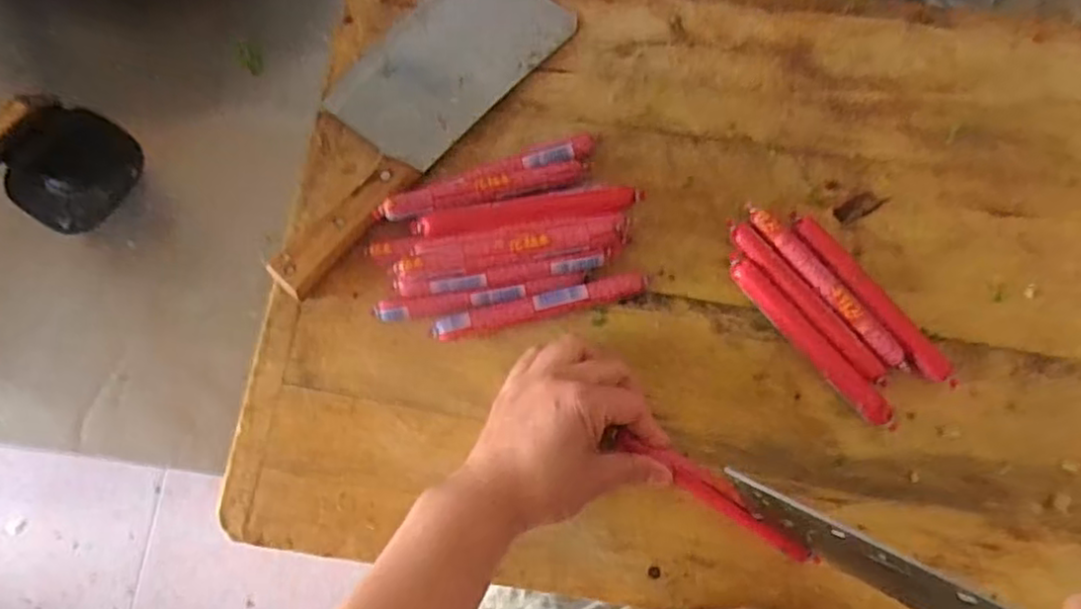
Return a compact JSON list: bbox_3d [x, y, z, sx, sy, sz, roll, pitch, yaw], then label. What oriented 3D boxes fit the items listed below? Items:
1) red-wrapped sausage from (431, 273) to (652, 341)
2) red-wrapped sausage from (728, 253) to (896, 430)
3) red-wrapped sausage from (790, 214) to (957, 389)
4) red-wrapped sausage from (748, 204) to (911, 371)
[{"bbox_3d":[0.002,0.000,0.448,0.143,0.016,0.015,-14,78,-4],"label":"red-wrapped sausage"},{"bbox_3d":[0.171,0.023,0.443,0.016,0.016,0.139,-39,80,-9],"label":"red-wrapped sausage"},{"bbox_3d":[0.215,-0.003,0.454,0.021,0.019,0.140,-38,80,-8],"label":"red-wrapped sausage"},{"bbox_3d":[0.186,-0.012,0.453,0.017,0.018,0.137,-39,80,-9],"label":"red-wrapped sausage"}]

